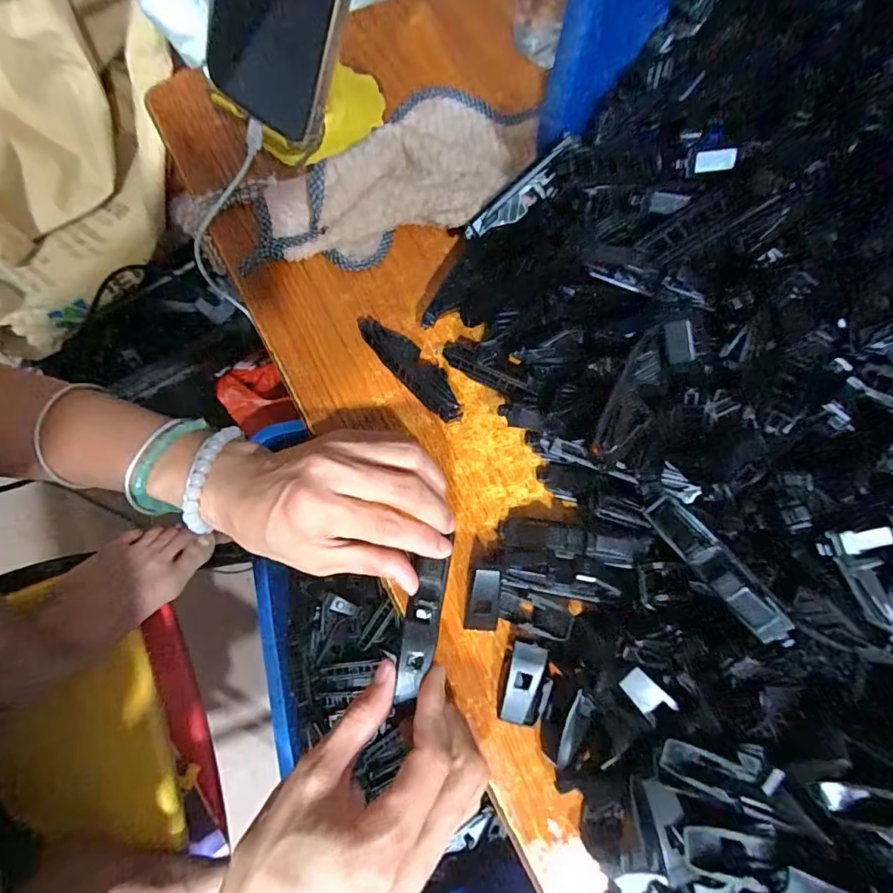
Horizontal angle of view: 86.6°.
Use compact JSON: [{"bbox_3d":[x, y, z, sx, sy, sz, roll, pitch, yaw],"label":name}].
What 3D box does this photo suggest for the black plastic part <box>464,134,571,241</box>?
[{"bbox_3d":[0.045,-0.151,0.286,0.076,0.007,0.020,-36,109,15],"label":"black plastic part"}]

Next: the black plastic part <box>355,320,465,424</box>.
[{"bbox_3d":[-0.023,-0.050,0.288,0.087,0.013,0.021,44,80,9],"label":"black plastic part"}]

